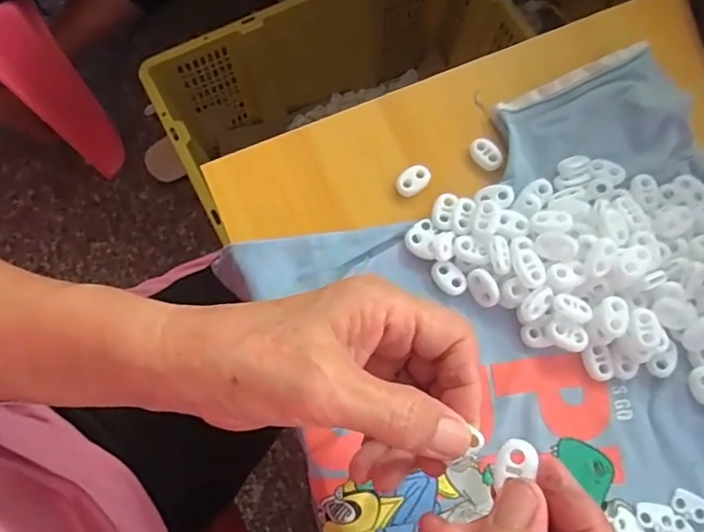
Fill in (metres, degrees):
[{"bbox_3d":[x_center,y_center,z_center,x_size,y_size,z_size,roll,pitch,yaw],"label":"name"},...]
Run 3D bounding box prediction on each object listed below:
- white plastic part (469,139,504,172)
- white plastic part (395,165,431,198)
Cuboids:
[{"bbox_3d":[0.084,-0.069,0.346,0.022,0.006,0.015,42,78,11],"label":"white plastic part"},{"bbox_3d":[0.037,-0.052,0.341,0.021,0.008,0.015,-40,78,-11],"label":"white plastic part"}]

